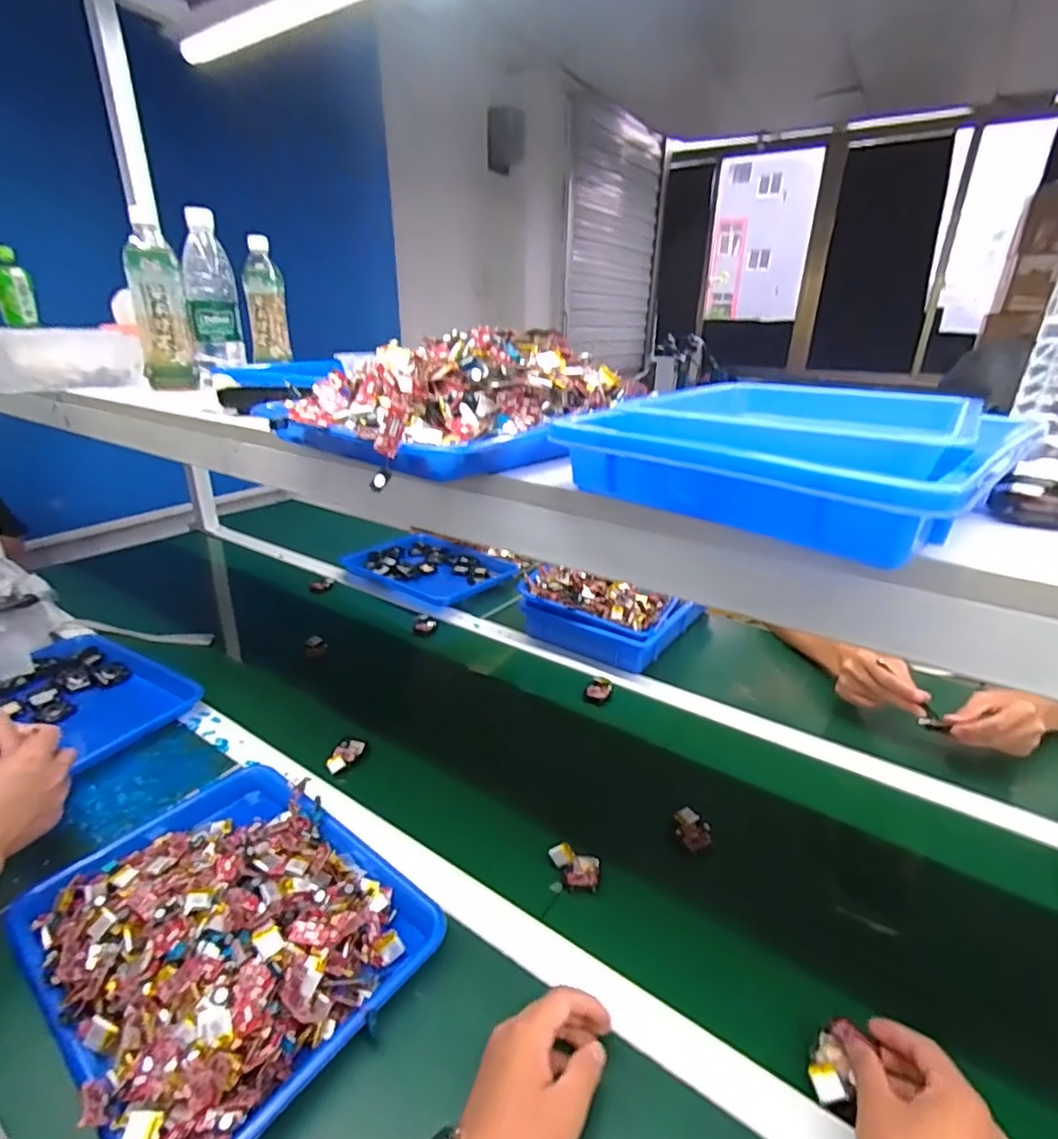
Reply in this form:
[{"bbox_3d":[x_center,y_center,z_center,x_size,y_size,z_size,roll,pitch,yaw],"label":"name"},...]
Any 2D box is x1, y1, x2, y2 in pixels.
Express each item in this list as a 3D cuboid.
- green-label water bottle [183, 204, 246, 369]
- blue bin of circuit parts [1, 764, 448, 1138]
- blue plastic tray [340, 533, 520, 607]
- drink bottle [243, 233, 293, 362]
[{"bbox_3d":[-0.440,-0.384,0.809,0.062,0.193,0.060,-10,25,-23],"label":"green-label water bottle"},{"bbox_3d":[-0.272,0.303,0.523,0.335,0.070,0.255,18,28,34],"label":"blue bin of circuit parts"},{"bbox_3d":[-0.211,-0.007,1.272,0.346,0.031,0.230,16,28,32],"label":"blue plastic tray"},{"bbox_3d":[-0.450,-0.456,1.002,0.058,0.186,0.056,-5,24,-14],"label":"drink bottle"}]

